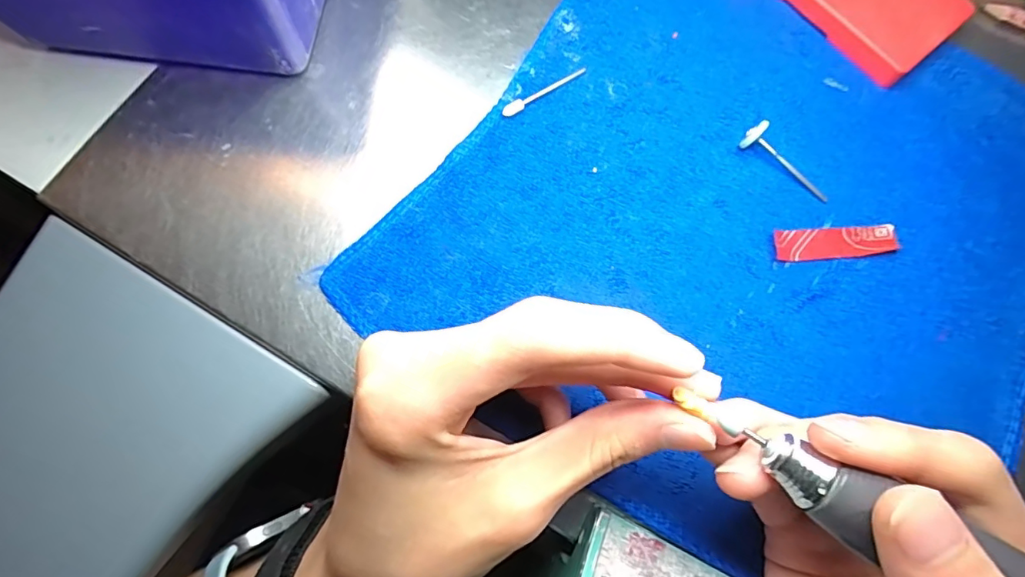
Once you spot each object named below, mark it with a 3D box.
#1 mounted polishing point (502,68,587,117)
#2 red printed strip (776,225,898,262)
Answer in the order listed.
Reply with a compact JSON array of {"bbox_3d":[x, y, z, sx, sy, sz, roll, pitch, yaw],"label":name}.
[{"bbox_3d":[0.016,-0.094,0.243,0.047,0.004,0.005,-32,79,-9],"label":"mounted polishing point"},{"bbox_3d":[0.145,-0.021,0.228,0.055,0.004,0.015,-3,75,-3],"label":"red printed strip"}]

